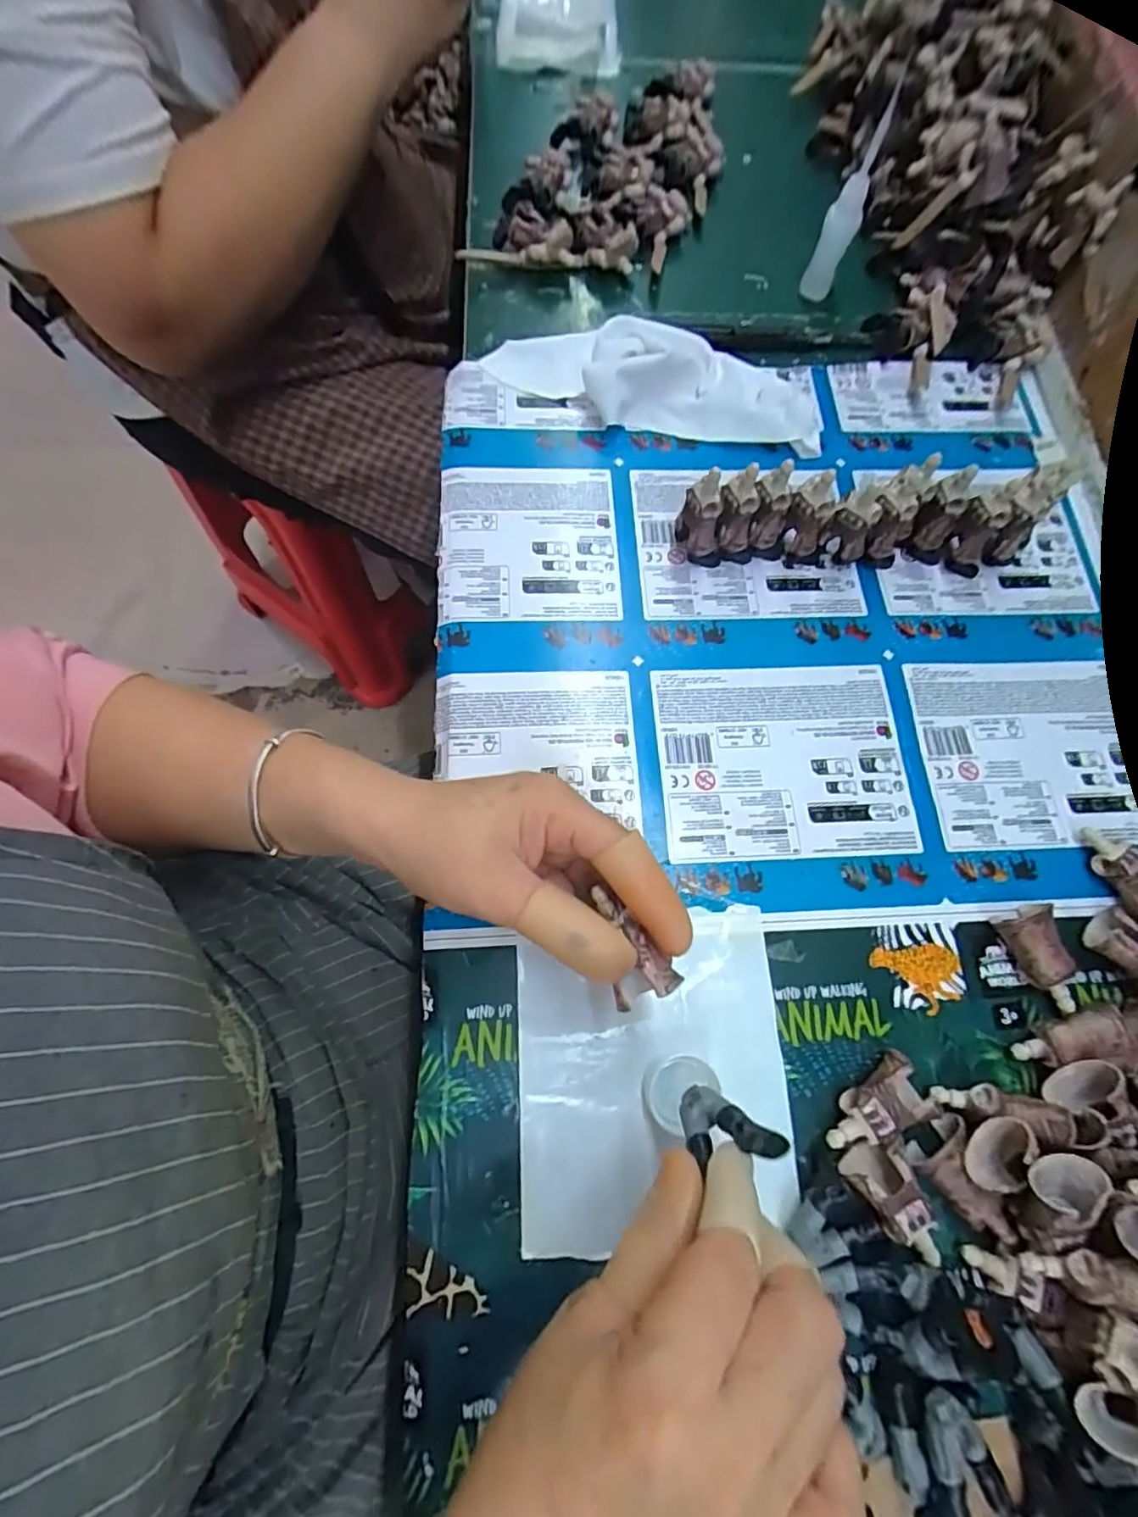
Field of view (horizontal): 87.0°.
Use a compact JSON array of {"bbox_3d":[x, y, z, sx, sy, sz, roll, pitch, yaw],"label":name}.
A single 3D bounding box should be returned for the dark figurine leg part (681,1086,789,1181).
[{"bbox_3d":[0.061,0.138,0.226,0.034,0.025,0.021,-5,72,-4],"label":"dark figurine leg part"}]

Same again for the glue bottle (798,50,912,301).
[{"bbox_3d":[0.184,-0.365,0.393,0.022,0.115,0.019,23,72,6],"label":"glue bottle"}]

